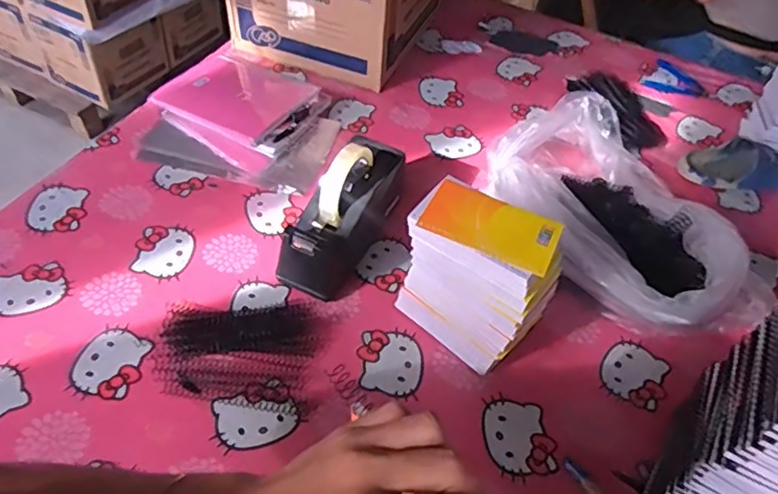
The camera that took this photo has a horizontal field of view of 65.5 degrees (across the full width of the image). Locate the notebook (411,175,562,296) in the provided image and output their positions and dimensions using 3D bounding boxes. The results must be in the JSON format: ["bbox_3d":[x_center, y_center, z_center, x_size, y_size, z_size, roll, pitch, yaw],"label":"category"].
[{"bbox_3d":[0.093,-0.017,0.588,0.135,0.015,0.088,25,52,16],"label":"notebook"}]

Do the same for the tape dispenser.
[{"bbox_3d":[-0.053,-0.048,0.732,0.087,0.126,0.220,18,50,10],"label":"tape dispenser"}]

